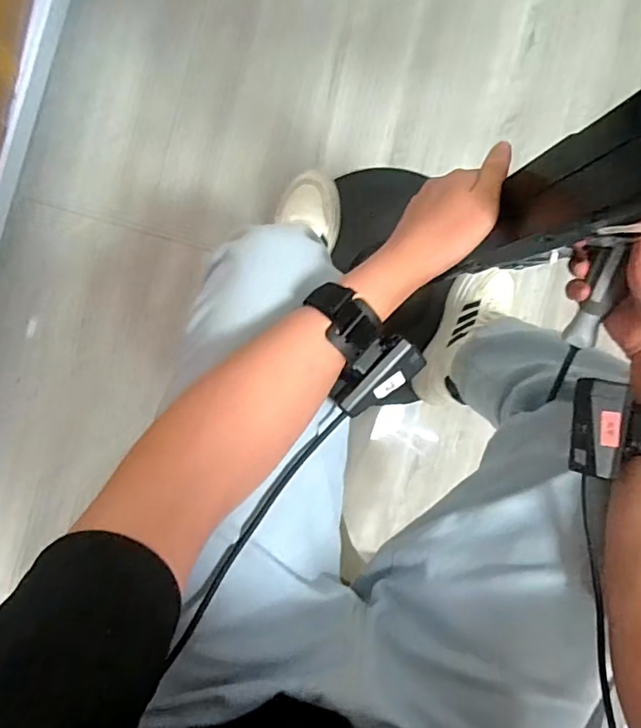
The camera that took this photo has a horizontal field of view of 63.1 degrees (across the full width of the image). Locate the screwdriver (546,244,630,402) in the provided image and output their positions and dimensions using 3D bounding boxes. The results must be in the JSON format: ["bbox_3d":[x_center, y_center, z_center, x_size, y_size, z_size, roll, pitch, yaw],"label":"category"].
[{"bbox_3d":[0.223,-0.030,0.440,0.022,0.025,0.157,-2,132,-3],"label":"screwdriver"}]

